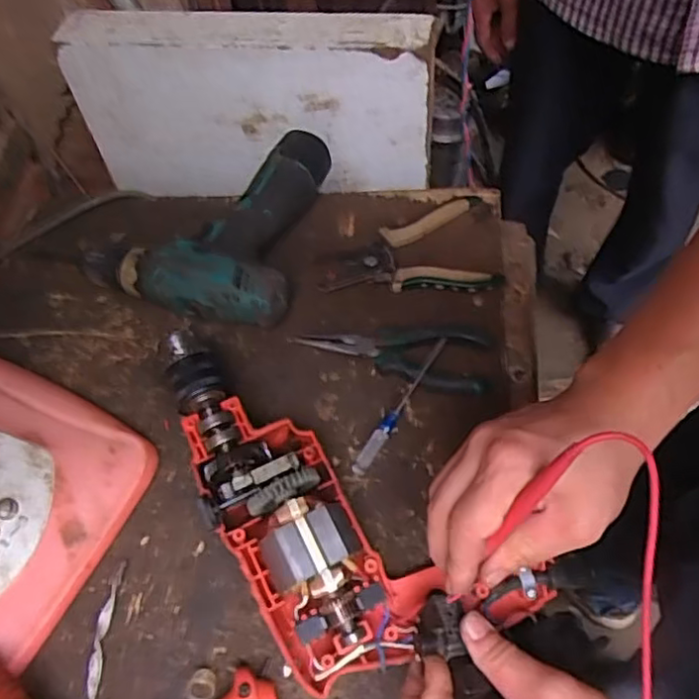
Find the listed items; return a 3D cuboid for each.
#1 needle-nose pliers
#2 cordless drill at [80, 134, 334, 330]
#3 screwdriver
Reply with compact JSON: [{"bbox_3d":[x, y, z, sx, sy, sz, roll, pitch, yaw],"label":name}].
[{"bbox_3d":[0.032,0.000,0.522,0.156,0.018,0.055,10,60,11],"label":"needle-nose pliers"},{"bbox_3d":[-0.124,-0.115,0.582,0.179,0.060,0.191,9,59,10],"label":"cordless drill"},{"bbox_3d":[0.040,0.042,0.497,0.012,0.019,0.127,28,65,20],"label":"screwdriver"}]

